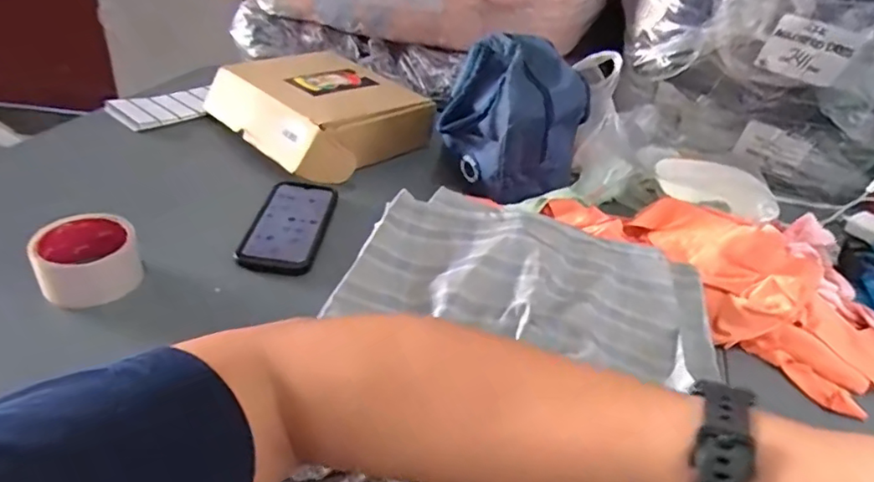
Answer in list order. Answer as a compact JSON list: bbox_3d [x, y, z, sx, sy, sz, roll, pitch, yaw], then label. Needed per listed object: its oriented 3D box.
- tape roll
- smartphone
[{"bbox_3d":[-0.339,0.019,0.557,0.083,0.067,0.083,-13,40,-27],"label":"tape roll"},{"bbox_3d":[-0.173,-0.019,0.669,0.087,0.018,0.160,8,35,1],"label":"smartphone"}]

